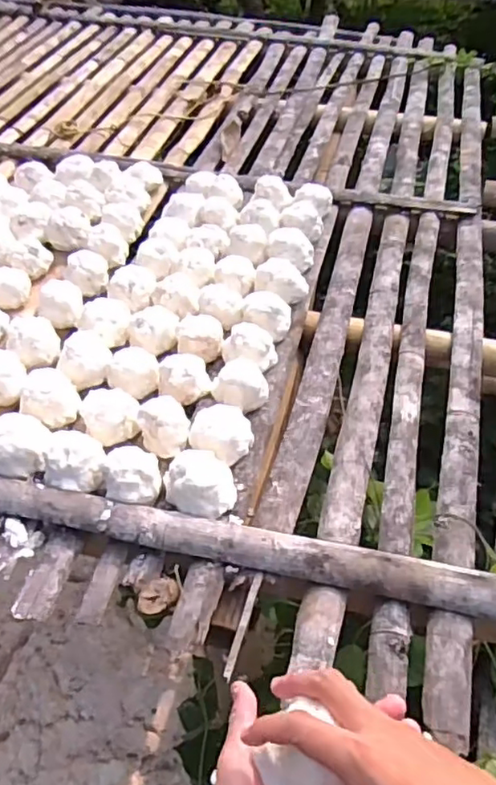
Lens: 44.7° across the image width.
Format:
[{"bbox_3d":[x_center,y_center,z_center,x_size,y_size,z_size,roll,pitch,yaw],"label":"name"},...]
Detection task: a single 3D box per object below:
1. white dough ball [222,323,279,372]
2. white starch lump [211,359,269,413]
[{"bbox_3d":[0.004,-0.066,0.867,0.076,0.046,0.068,18,54,16],"label":"white dough ball"},{"bbox_3d":[-0.008,-0.013,0.808,0.068,0.047,0.068,-1,51,1],"label":"white starch lump"}]

